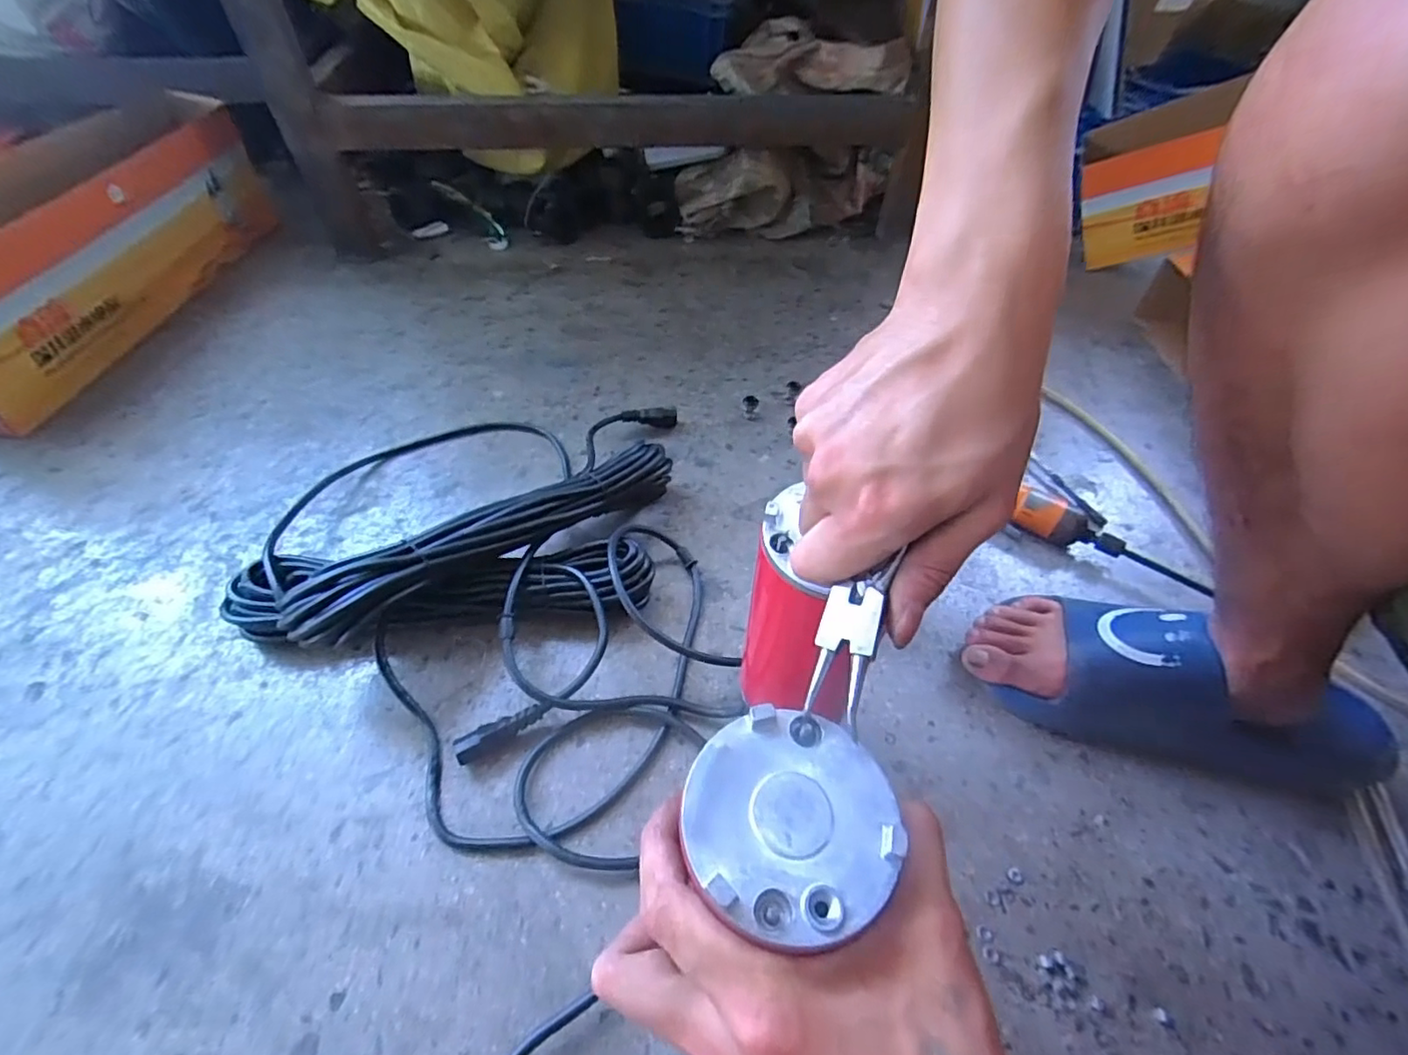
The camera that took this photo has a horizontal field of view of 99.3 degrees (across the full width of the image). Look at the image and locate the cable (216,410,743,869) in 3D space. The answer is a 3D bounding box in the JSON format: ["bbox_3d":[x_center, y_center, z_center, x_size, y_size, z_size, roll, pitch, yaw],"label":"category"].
[{"bbox_3d":[-0.176,0.047,0.490,0.358,0.104,0.441,-7,49,-8],"label":"cable"}]

